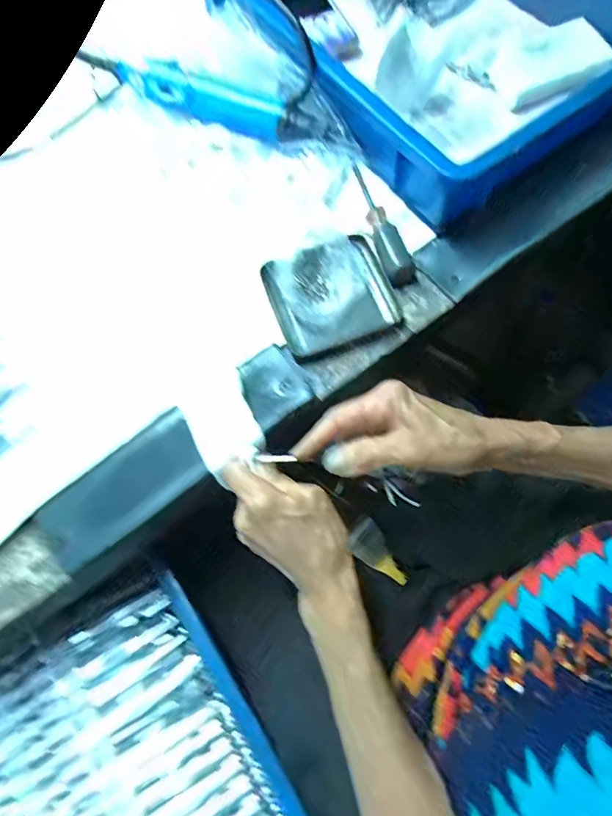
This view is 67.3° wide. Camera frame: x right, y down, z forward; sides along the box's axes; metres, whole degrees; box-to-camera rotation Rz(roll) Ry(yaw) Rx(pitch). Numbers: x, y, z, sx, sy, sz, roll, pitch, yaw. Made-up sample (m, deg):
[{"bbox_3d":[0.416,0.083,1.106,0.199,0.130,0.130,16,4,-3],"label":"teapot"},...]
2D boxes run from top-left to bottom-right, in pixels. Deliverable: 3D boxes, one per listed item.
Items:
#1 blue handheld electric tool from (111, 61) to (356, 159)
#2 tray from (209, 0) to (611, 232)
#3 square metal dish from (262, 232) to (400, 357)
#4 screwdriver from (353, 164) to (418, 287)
[{"bbox_3d":[-0.063,-0.277,0.419,0.227,0.031,0.033,19,72,10],"label":"blue handheld electric tool"},{"bbox_3d":[0.093,-0.412,0.457,0.319,0.092,0.479,-38,72,-11],"label":"tray"},{"bbox_3d":[0.022,-0.095,0.378,0.099,0.024,0.087,-22,70,-5],"label":"square metal dish"},{"bbox_3d":[0.063,-0.161,0.394,0.023,0.017,0.127,-15,69,-3],"label":"screwdriver"}]

